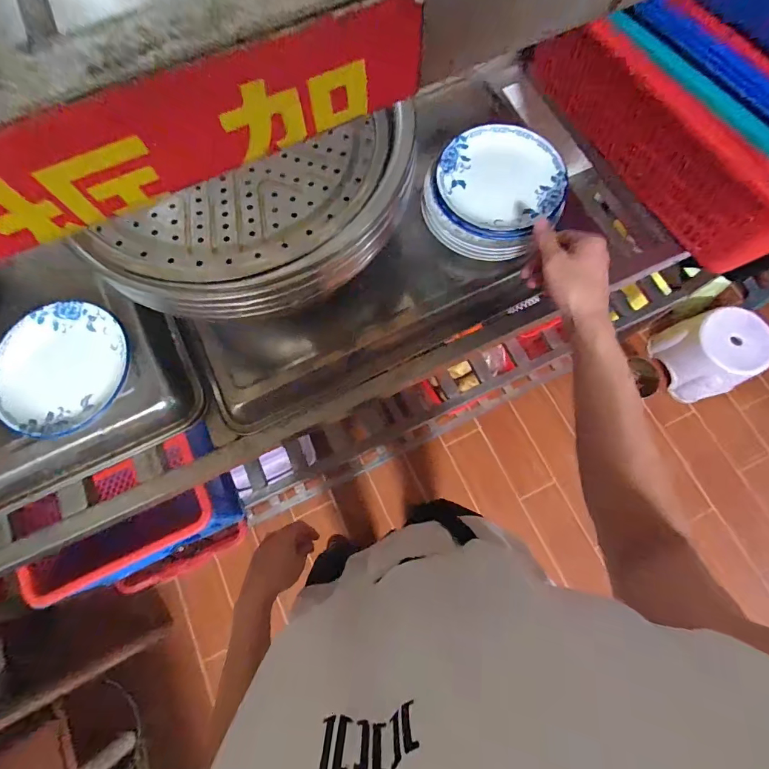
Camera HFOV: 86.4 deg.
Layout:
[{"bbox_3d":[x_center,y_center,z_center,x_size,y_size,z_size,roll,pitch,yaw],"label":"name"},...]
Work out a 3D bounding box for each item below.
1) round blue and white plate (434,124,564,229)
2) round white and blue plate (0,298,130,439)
[{"bbox_3d":[0.145,-0.256,0.509,0.153,0.016,0.138,38,79,11],"label":"round blue and white plate"},{"bbox_3d":[-0.373,-0.019,0.475,0.150,0.022,0.151,0,75,2],"label":"round white and blue plate"}]

